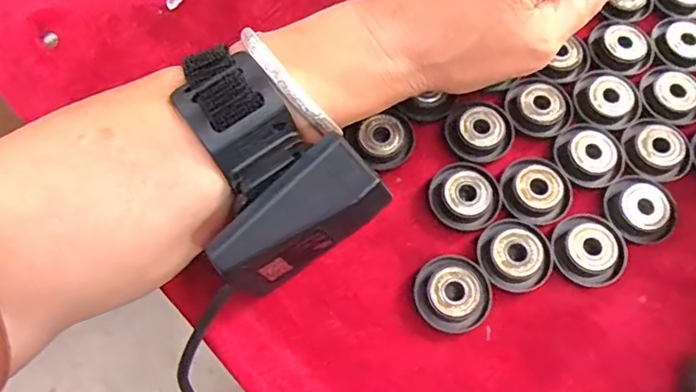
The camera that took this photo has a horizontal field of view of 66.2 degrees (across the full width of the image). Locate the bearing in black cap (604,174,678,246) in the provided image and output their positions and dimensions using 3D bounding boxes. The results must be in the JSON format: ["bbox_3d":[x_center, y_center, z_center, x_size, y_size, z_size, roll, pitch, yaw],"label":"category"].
[{"bbox_3d":[0.136,0.006,0.248,0.031,0.006,0.032,1,70,-2],"label":"bearing in black cap"}]

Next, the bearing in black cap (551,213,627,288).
[{"bbox_3d":[0.109,0.024,0.241,0.030,0.007,0.031,1,70,-2],"label":"bearing in black cap"}]

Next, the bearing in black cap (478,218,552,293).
[{"bbox_3d":[0.075,0.026,0.239,0.031,0.005,0.033,1,70,-2],"label":"bearing in black cap"}]

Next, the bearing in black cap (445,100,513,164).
[{"bbox_3d":[0.065,-0.032,0.260,0.032,0.005,0.030,1,70,-2],"label":"bearing in black cap"}]

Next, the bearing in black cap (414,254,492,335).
[{"bbox_3d":[0.046,0.042,0.233,0.032,0.007,0.033,1,70,-2],"label":"bearing in black cap"}]

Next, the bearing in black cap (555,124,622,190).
[{"bbox_3d":[0.117,-0.020,0.258,0.029,0.006,0.032,5,70,0],"label":"bearing in black cap"}]

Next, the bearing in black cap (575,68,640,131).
[{"bbox_3d":[0.130,-0.049,0.269,0.029,0.006,0.034,-7,70,-4],"label":"bearing in black cap"}]

